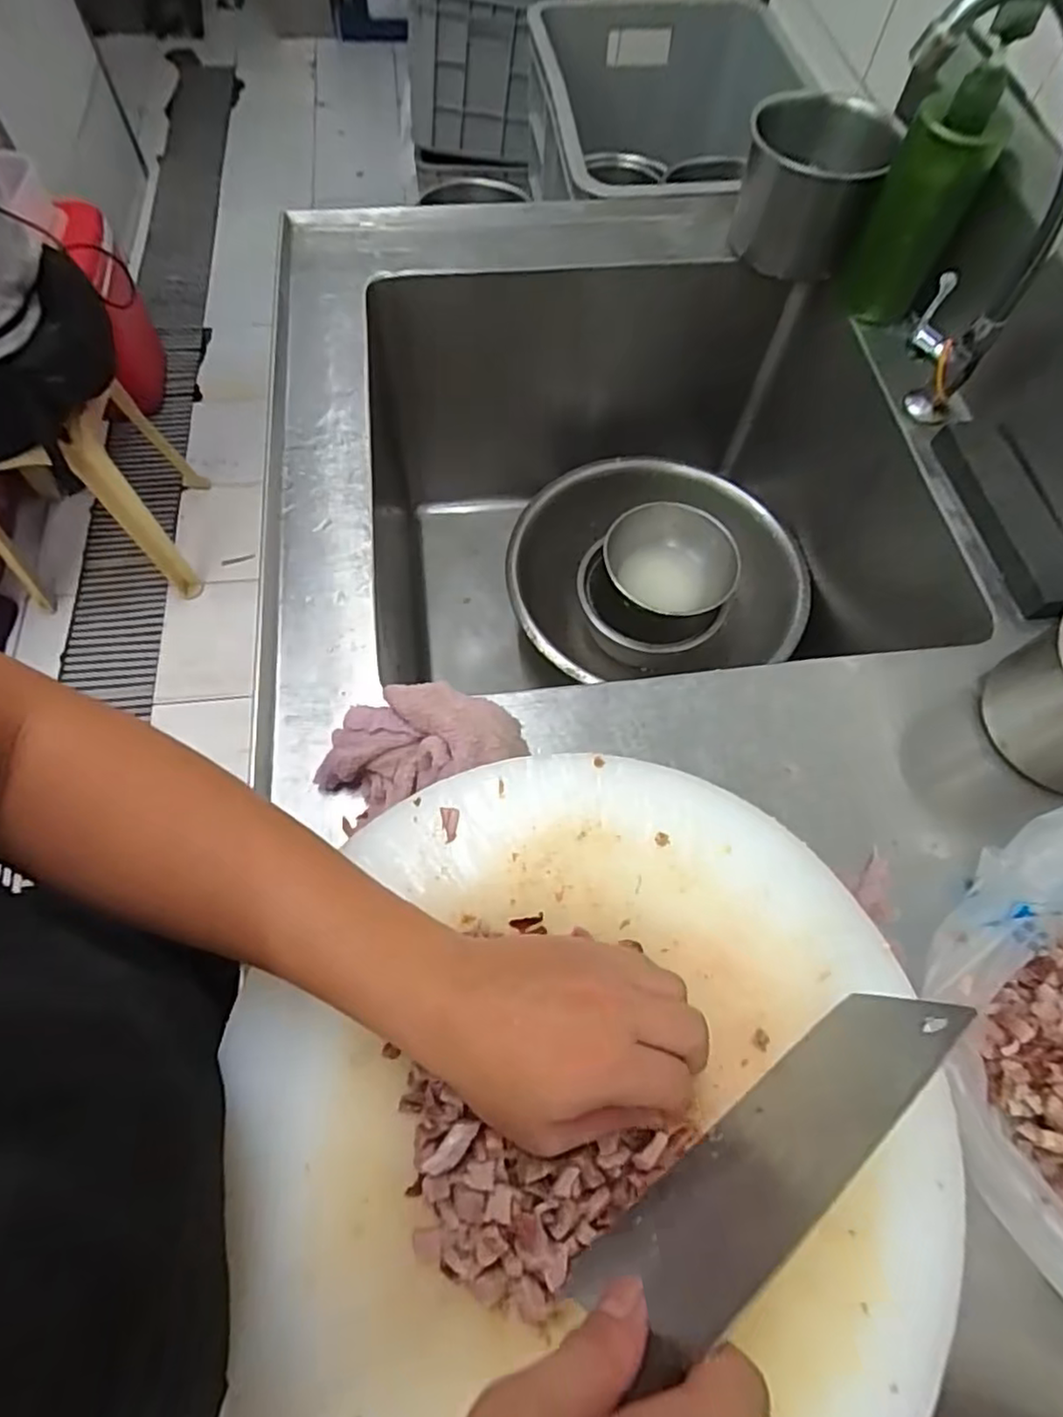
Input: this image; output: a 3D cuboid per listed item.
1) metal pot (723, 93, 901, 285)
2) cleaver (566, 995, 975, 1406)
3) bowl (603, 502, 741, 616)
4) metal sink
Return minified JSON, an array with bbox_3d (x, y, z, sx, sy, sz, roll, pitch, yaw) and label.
[{"bbox_3d":[0.295,-0.561,0.720,0.139,0.123,0.122,19,65,6],"label":"metal pot"},{"bbox_3d":[0.055,0.200,0.240,0.306,0.087,0.021,-25,68,-32],"label":"cleaver"},{"bbox_3d":[0.185,-0.197,0.885,0.164,0.067,0.136,-3,65,-5],"label":"bowl"},{"bbox_3d":[0.105,-0.249,0.841,0.722,0.402,0.636,-6,65,-6],"label":"metal sink"}]

